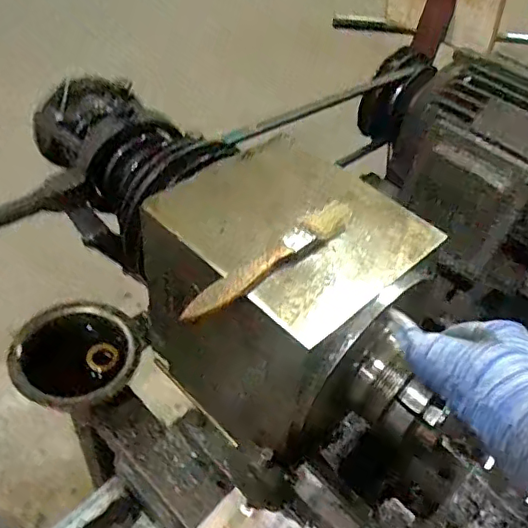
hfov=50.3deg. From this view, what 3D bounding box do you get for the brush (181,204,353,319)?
[{"bbox_3d":[0.007,-0.006,0.378,0.152,0.011,0.020,-32,57,-32],"label":"brush"}]

